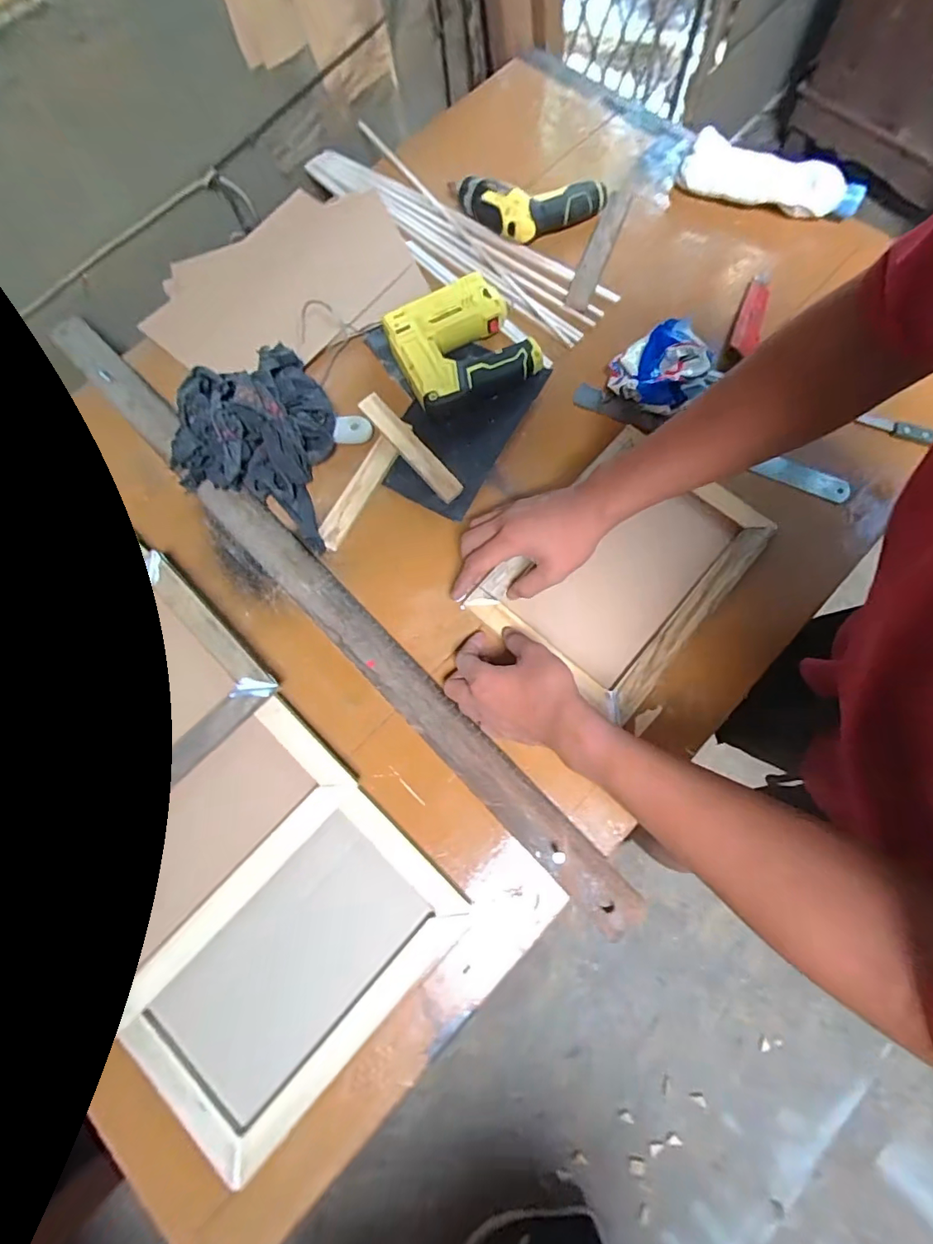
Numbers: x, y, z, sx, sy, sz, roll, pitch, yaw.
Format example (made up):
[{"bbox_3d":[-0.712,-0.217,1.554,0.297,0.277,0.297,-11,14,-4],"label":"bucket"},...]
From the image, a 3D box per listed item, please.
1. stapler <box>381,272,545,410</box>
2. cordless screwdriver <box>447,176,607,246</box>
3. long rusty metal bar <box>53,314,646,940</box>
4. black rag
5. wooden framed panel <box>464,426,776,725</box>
[{"bbox_3d":[-0.010,-0.337,0.623,0.148,0.042,0.144,-26,77,-8],"label":"stapler"},{"bbox_3d":[0.083,-0.547,0.681,0.206,0.056,0.088,0,76,4],"label":"cordless screwdriver"},{"bbox_3d":[-0.175,-0.052,0.561,0.057,0.027,0.926,-43,80,-11],"label":"long rusty metal bar"},{"bbox_3d":[-0.237,-0.215,0.585,0.161,0.070,0.239,4,75,2],"label":"black rag"},{"bbox_3d":[0.170,-0.060,0.567,0.201,0.036,0.281,39,78,9],"label":"wooden framed panel"}]

